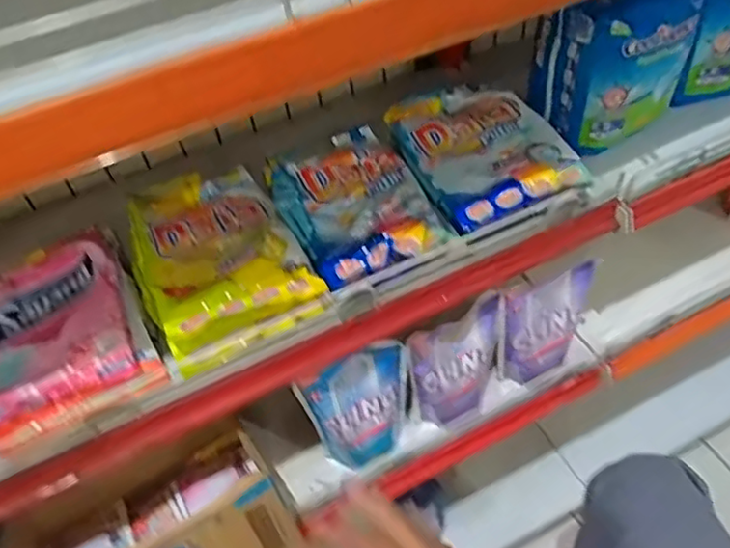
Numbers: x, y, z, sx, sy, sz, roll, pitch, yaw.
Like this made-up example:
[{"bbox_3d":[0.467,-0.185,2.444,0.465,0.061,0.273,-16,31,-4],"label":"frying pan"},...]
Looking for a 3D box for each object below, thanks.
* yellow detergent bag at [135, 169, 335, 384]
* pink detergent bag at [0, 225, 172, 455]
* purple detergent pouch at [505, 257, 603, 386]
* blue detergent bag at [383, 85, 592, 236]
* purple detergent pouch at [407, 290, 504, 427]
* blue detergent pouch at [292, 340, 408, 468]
[{"bbox_3d":[-0.149,-0.023,0.613,0.146,0.047,0.232,-25,51,-14],"label":"yellow detergent bag"},{"bbox_3d":[-0.291,0.044,0.580,0.147,0.041,0.213,-26,51,-15],"label":"pink detergent bag"},{"bbox_3d":[0.223,0.067,0.748,0.124,0.158,0.042,-26,51,-15],"label":"purple detergent pouch"},{"bbox_3d":[0.121,-0.144,0.675,0.149,0.037,0.215,-18,50,-9],"label":"blue detergent bag"},{"bbox_3d":[0.112,0.110,0.724,0.116,0.182,0.041,-26,52,-16],"label":"purple detergent pouch"},{"bbox_3d":[-0.003,0.151,0.683,0.117,0.172,0.041,-20,50,-10],"label":"blue detergent pouch"}]

